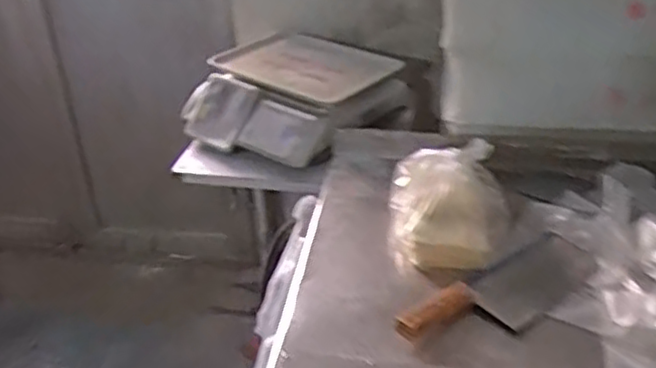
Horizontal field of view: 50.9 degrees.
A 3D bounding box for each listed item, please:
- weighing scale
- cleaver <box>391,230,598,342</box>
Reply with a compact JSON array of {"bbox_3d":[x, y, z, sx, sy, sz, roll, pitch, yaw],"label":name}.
[{"bbox_3d":[-0.068,-0.177,1.361,0.363,0.131,0.363,22,38,33],"label":"weighing scale"},{"bbox_3d":[0.232,0.135,0.880,0.328,0.040,0.101,-24,38,-33],"label":"cleaver"}]

